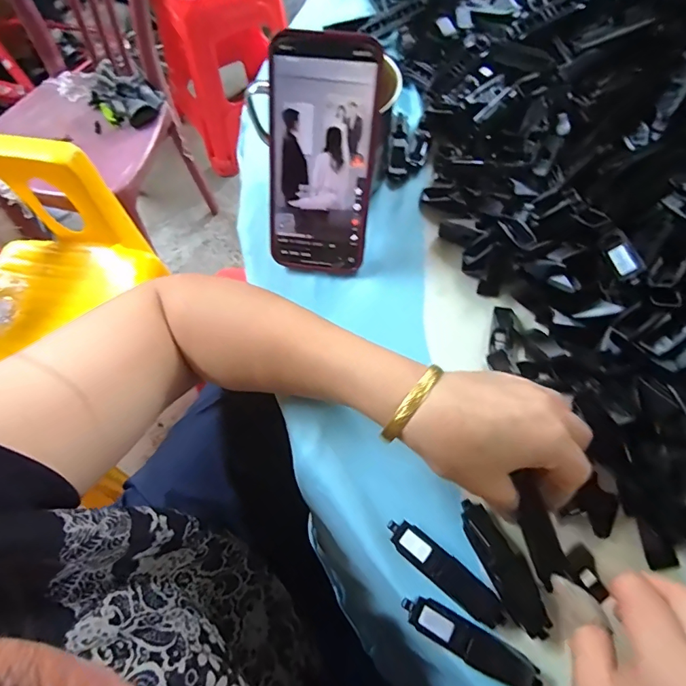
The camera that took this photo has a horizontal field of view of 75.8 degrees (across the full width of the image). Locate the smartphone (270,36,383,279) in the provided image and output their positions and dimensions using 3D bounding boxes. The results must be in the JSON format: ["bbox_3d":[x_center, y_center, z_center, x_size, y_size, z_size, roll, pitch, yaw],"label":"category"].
[{"bbox_3d":[-0.015,-0.129,0.324,0.074,0.160,0.005,8,31,3],"label":"smartphone"}]

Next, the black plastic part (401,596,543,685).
[{"bbox_3d":[0.073,0.171,0.252,0.079,0.019,0.019,26,70,12],"label":"black plastic part"}]

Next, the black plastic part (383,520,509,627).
[{"bbox_3d":[0.062,0.138,0.267,0.079,0.015,0.019,35,72,15],"label":"black plastic part"}]

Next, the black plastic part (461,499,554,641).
[{"bbox_3d":[0.100,0.137,0.271,0.024,0.006,0.079,-23,68,-9],"label":"black plastic part"}]

